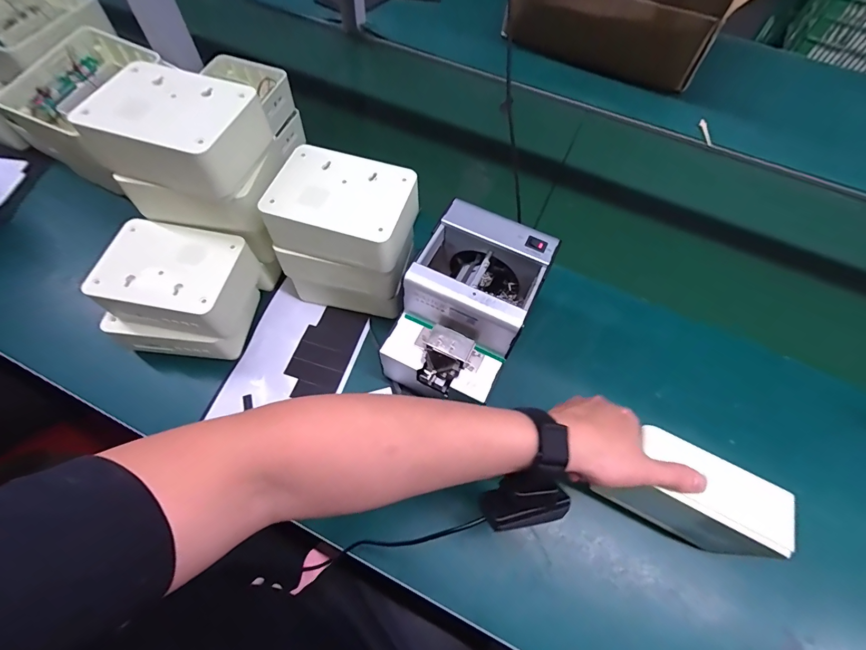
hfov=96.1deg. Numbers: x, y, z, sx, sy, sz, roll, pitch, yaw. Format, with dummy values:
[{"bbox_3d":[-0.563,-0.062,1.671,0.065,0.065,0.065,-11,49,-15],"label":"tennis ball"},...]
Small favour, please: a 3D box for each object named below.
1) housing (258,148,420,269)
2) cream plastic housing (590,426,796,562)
[{"bbox_3d":[-0.094,-0.123,0.418,0.143,0.059,0.101,15,63,6],"label":"housing"},{"bbox_3d":[0.248,0.166,0.381,0.129,0.093,0.061,28,65,12],"label":"cream plastic housing"}]

